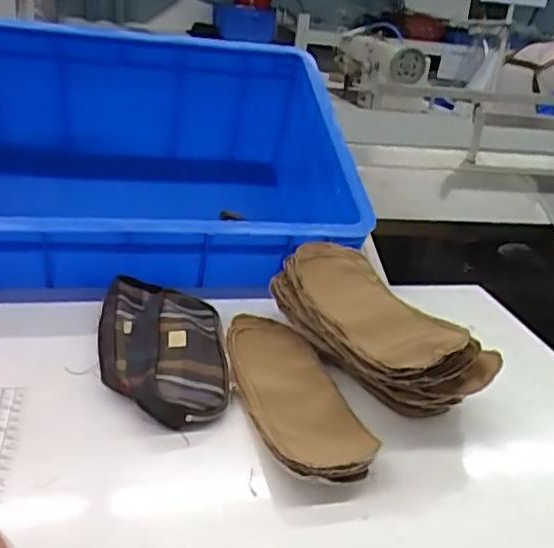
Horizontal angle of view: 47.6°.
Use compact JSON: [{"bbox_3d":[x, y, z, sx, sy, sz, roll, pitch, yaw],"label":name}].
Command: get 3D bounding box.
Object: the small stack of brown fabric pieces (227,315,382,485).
[{"bbox_3d":[0.013,0.094,0.495,0.079,0.021,0.204,-1,25,-17],"label":"small stack of brown fabric pieces"}]

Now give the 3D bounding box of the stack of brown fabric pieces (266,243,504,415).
[{"bbox_3d":[0.083,0.049,0.544,0.103,0.065,0.214,-10,29,-33],"label":"stack of brown fabric pieces"}]

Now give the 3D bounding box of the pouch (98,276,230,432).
[{"bbox_3d":[-0.099,0.057,0.546,0.107,0.027,0.205,3,24,-9],"label":"pouch"}]

